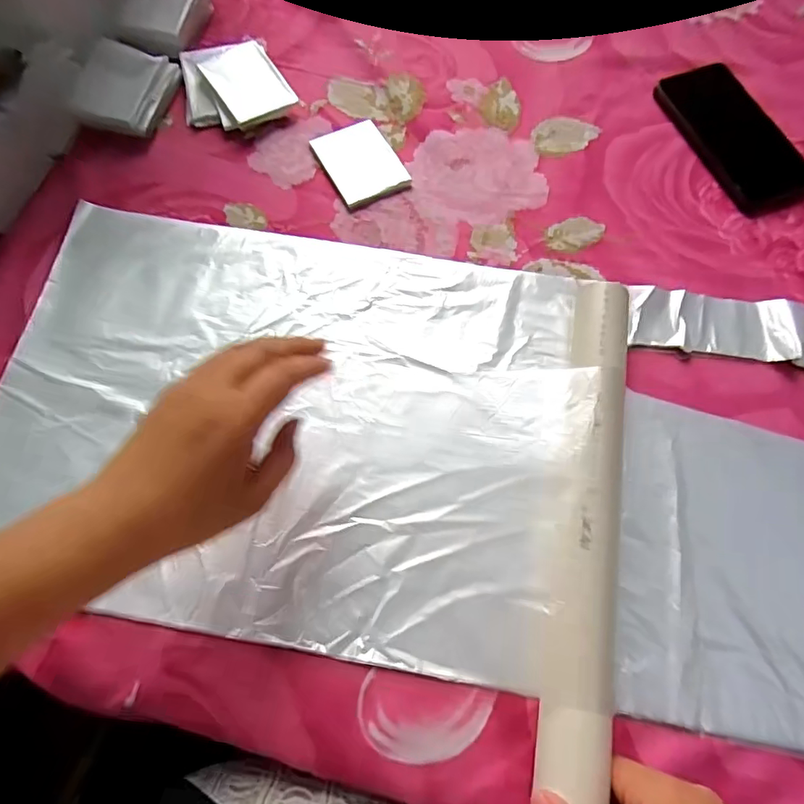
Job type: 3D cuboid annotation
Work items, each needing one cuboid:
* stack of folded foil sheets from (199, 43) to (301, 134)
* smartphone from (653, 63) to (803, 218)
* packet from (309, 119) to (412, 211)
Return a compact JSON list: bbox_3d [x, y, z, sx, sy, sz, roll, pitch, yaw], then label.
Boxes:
[{"bbox_3d":[-0.142,-0.298,0.467,0.063,0.009,0.079,-31,82,-15],"label":"stack of folded foil sheets"},{"bbox_3d":[0.308,-0.247,0.464,0.079,0.012,0.163,-21,71,-7],"label":"smartphone"},{"bbox_3d":[-0.039,-0.218,0.455,0.064,0.006,0.087,-27,72,-9],"label":"packet"}]

